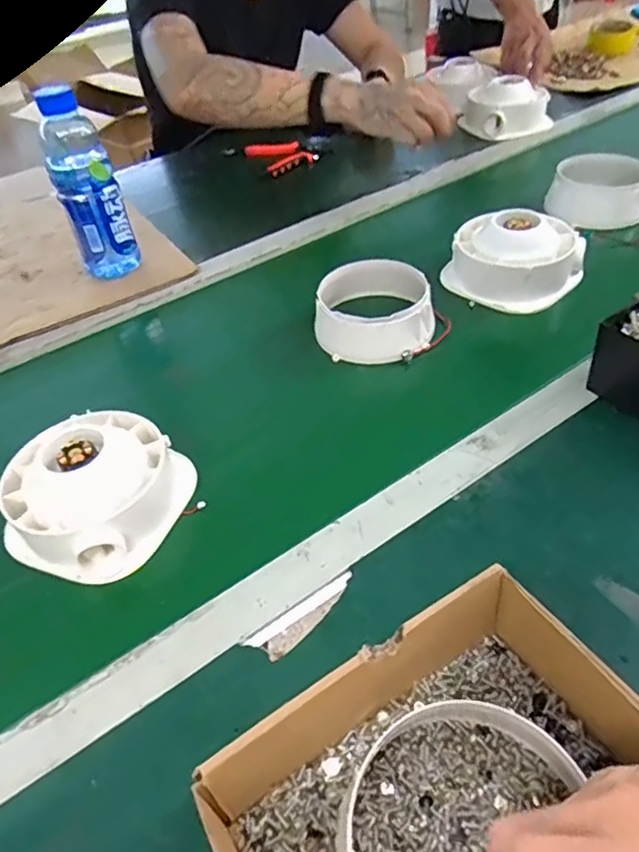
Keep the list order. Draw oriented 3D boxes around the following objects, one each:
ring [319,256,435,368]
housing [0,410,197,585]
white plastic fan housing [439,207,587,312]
[{"bbox_3d":[0.060,-0.126,0.636,0.125,0.052,0.122,1,44,7],"label":"ring"},{"bbox_3d":[-0.182,0.045,0.479,0.131,0.062,0.130,-3,44,3],"label":"housing"},{"bbox_3d":[0.214,-0.195,0.674,0.119,0.067,0.128,-37,52,-28],"label":"white plastic fan housing"}]

